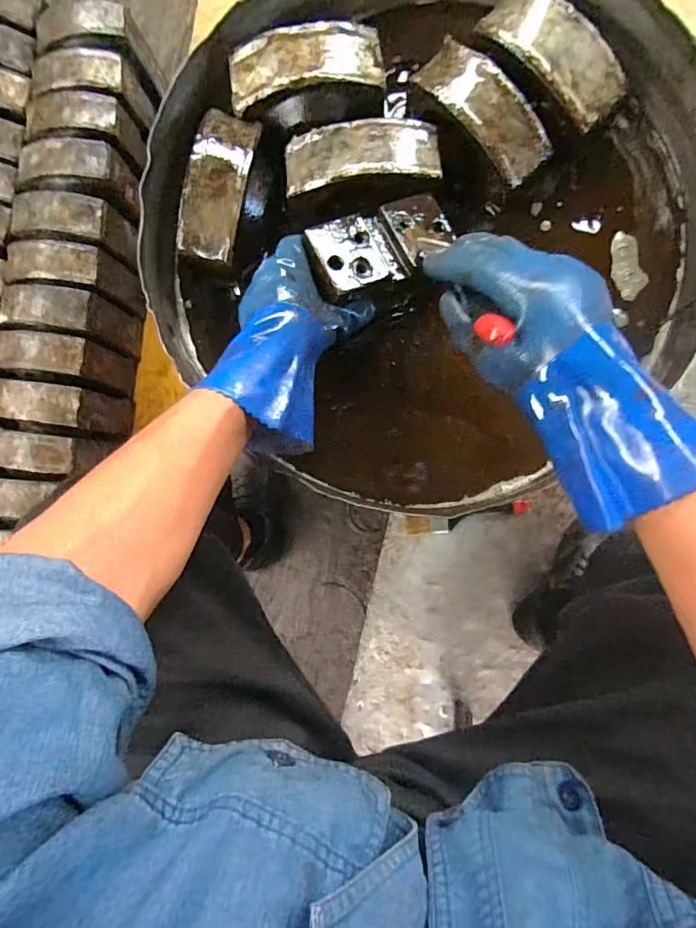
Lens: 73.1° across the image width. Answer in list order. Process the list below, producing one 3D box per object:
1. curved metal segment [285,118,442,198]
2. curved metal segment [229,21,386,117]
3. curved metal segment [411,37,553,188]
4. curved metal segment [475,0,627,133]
[{"bbox_3d":[0.013,-0.314,0.473,0.156,0.029,0.056,-3,89,6],"label":"curved metal segment"},{"bbox_3d":[-0.044,-0.409,0.478,0.156,0.030,0.061,-11,88,6],"label":"curved metal segment"},{"bbox_3d":[0.134,-0.356,0.465,0.053,0.030,0.158,-39,86,4],"label":"curved metal segment"},{"bbox_3d":[0.202,-0.405,0.455,0.057,0.031,0.153,-41,85,4],"label":"curved metal segment"}]

